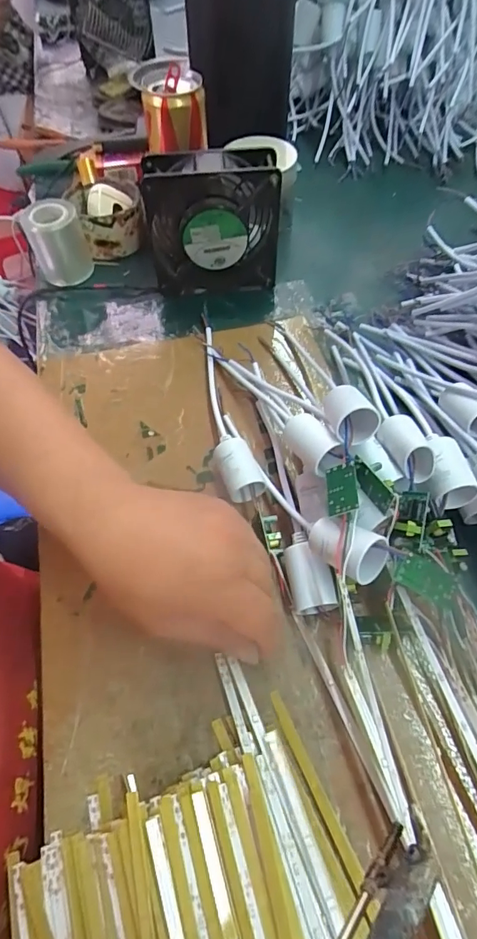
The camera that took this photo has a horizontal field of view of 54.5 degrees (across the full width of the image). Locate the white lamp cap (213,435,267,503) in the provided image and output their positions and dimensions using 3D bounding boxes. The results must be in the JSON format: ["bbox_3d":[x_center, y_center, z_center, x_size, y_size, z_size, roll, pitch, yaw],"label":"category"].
[{"bbox_3d":[-0.002,-0.002,0.353,0.027,0.029,0.047,-20,61,-9],"label":"white lamp cap"}]

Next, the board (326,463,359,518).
[{"bbox_3d":[0.065,0.012,0.290,0.020,0.006,0.036,-24,45,31],"label":"board"}]

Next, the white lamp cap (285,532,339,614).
[{"bbox_3d":[0.046,0.069,0.312,0.028,0.028,0.050,-6,60,-1],"label":"white lamp cap"}]

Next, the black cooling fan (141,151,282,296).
[{"bbox_3d":[-0.025,-0.232,0.449,0.124,0.124,0.047,-6,59,-1],"label":"black cooling fan"}]

